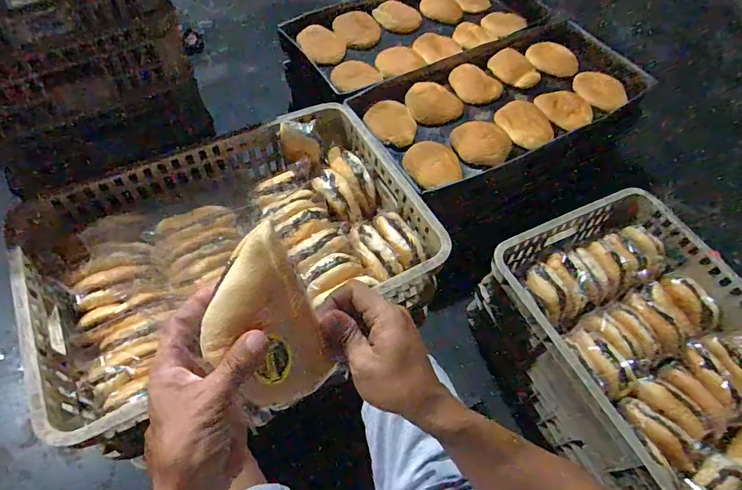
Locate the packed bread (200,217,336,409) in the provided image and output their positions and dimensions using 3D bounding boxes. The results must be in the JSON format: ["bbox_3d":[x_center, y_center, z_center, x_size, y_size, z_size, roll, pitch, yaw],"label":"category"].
[{"bbox_3d":[-0.083,0.058,0.325,0.075,0.032,0.128,-28,106,-18],"label":"packed bread"}]

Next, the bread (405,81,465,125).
[{"bbox_3d":[0.163,-0.370,1.144,0.153,0.049,0.104,23,59,11],"label":"bread"}]

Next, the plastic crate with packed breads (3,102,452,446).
[{"bbox_3d":[-0.228,-0.008,0.731,0.599,0.129,0.426,-24,62,-17],"label":"plastic crate with packed breads"}]

